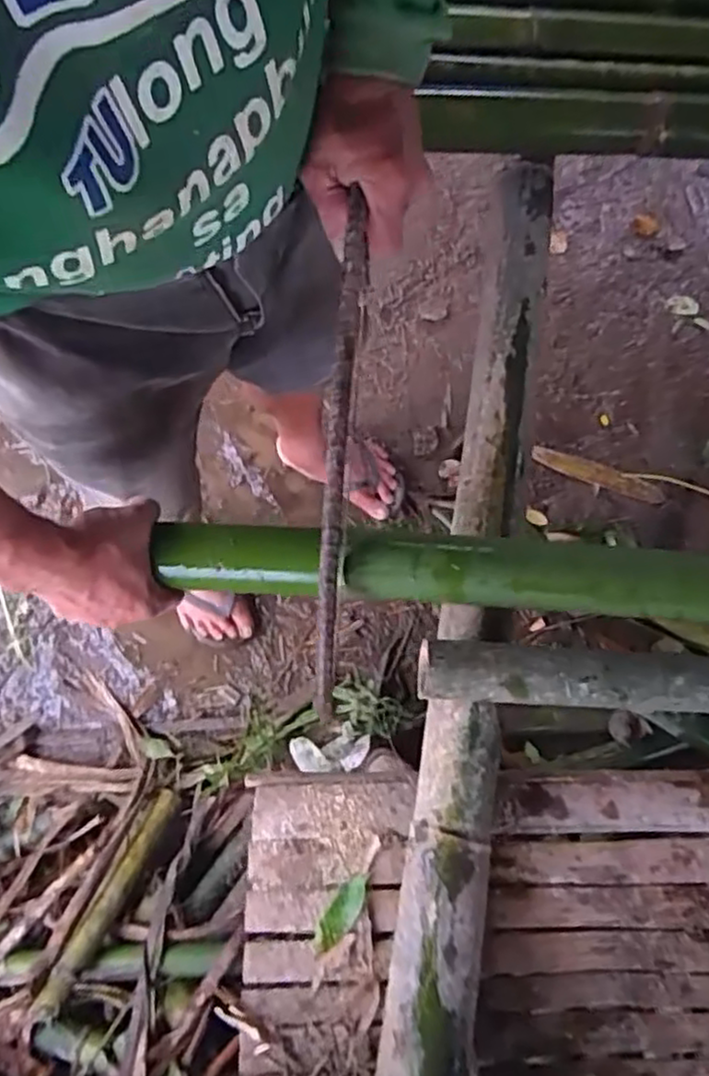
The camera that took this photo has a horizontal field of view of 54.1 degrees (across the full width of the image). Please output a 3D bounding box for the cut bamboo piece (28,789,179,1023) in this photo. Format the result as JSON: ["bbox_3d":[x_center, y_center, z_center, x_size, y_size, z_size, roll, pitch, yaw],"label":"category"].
[{"bbox_3d":[-0.318,0.476,0.921,0.040,0.031,0.291,23,46,6],"label":"cut bamboo piece"}]

